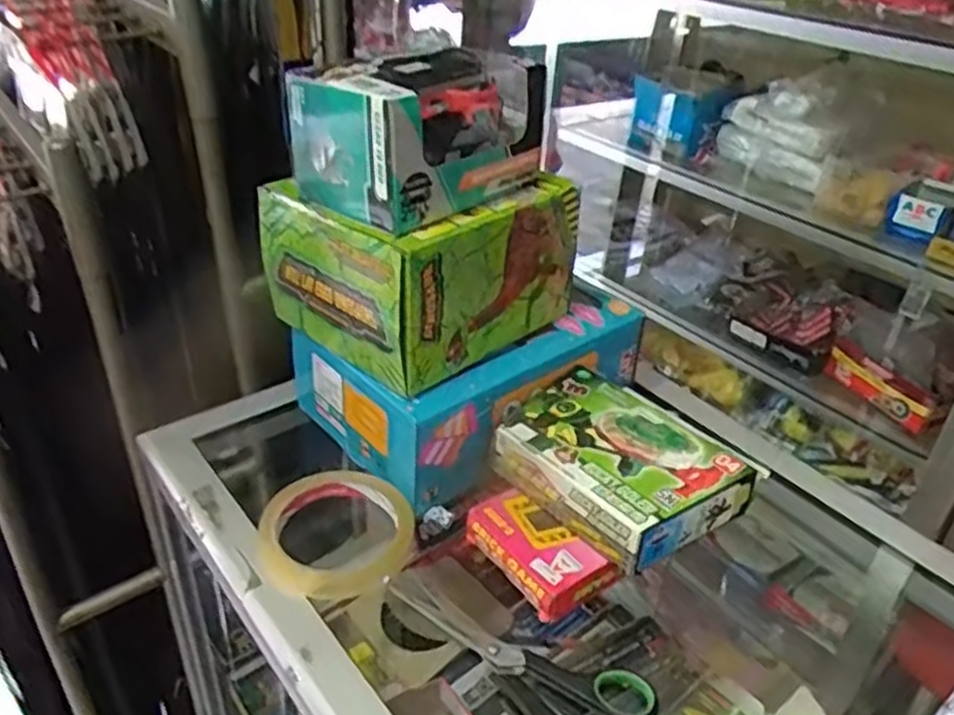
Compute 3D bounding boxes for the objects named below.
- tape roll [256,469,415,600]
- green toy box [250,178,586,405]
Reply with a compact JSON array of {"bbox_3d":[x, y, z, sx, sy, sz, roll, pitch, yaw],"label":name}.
[{"bbox_3d":[-0.088,0.107,0.481,0.090,0.018,0.087,4,34,2],"label":"tape roll"},{"bbox_3d":[-0.041,-0.074,0.537,0.145,0.103,0.163,29,42,34],"label":"green toy box"}]

